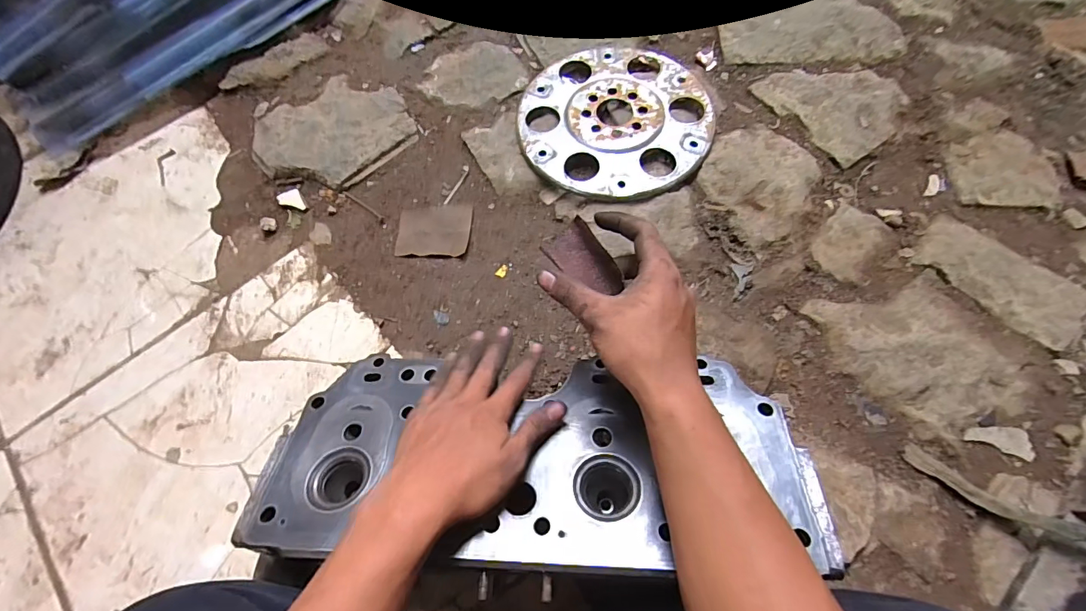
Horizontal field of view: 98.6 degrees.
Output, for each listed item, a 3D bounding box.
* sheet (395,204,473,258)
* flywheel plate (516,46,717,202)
[{"bbox_3d":[-0.143,-0.101,0.613,0.095,0.004,0.077,2,69,3],"label":"sheet"},{"bbox_3d":[0.098,-0.259,0.645,0.259,0.020,0.254,-1,69,2],"label":"flywheel plate"}]

